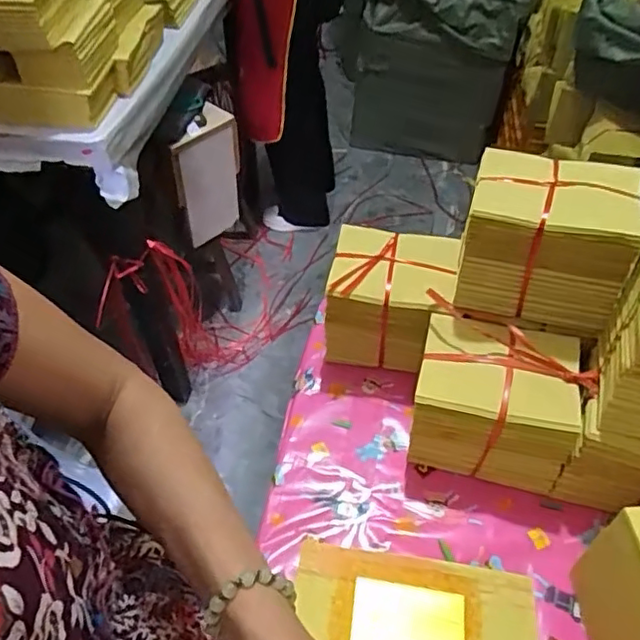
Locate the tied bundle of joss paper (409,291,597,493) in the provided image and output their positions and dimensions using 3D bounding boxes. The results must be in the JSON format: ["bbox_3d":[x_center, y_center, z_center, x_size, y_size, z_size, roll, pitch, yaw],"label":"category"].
[{"bbox_3d":[0.197,0.092,0.684,0.175,0.150,0.131,11,50,10],"label":"tied bundle of joss paper"}]

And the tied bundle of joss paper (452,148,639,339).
[{"bbox_3d":[0.242,-0.085,0.661,0.162,0.141,0.121,11,50,10],"label":"tied bundle of joss paper"}]

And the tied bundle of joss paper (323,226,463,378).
[{"bbox_3d":[0.088,-0.021,0.766,0.148,0.138,0.128,12,50,11],"label":"tied bundle of joss paper"}]

